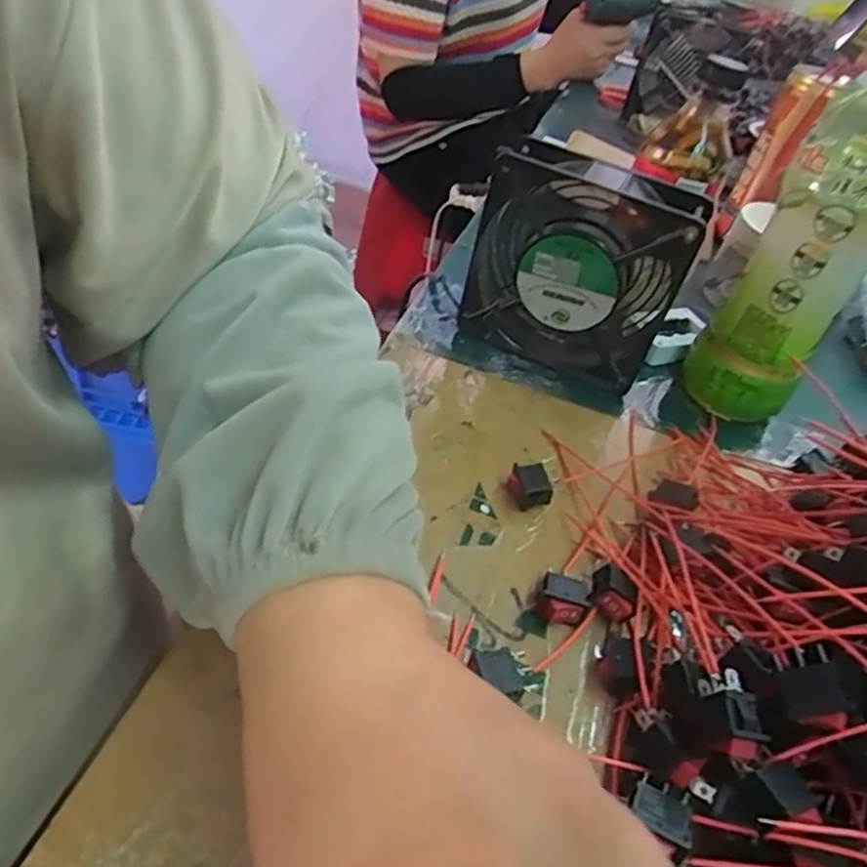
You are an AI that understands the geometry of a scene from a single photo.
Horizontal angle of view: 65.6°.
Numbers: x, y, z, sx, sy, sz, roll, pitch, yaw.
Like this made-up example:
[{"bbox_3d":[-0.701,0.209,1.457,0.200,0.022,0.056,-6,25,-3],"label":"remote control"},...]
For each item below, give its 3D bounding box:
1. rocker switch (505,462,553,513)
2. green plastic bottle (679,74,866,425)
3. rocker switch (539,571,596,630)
[{"bbox_3d":[0.048,0.027,0.339,0.017,0.014,0.019,-2,43,-15],"label":"rocker switch"},{"bbox_3d":[0.214,-0.108,0.376,0.067,0.204,0.067,32,46,21],"label":"green plastic bottle"},{"bbox_3d":[0.057,0.074,0.295,0.022,0.014,0.019,18,42,6],"label":"rocker switch"}]

